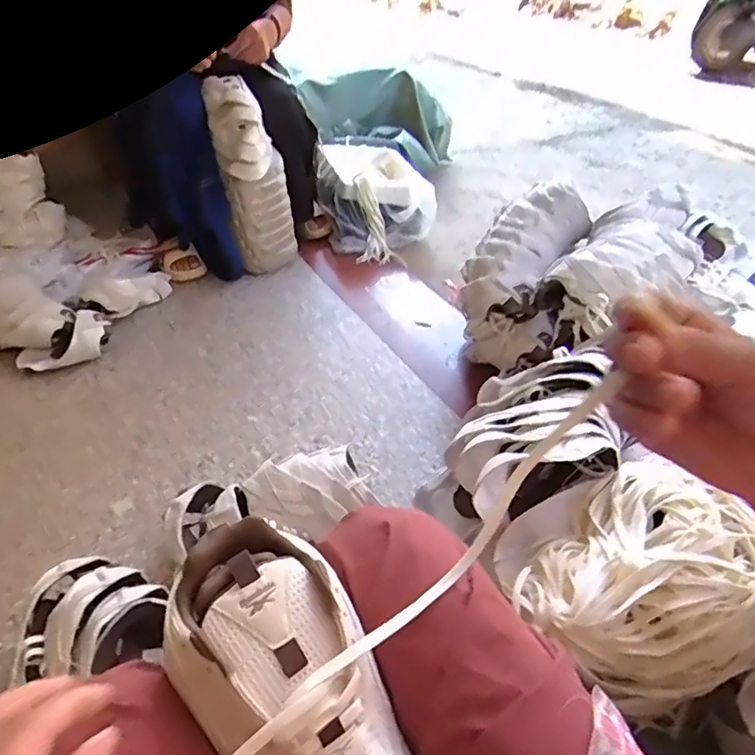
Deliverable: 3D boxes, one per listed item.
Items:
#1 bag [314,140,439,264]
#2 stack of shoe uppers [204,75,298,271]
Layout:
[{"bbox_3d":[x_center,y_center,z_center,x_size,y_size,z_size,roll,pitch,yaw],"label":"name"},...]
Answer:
[{"bbox_3d":[-0.032,-0.555,1.699,0.309,0.192,0.483,-15,45,-16],"label":"bag"},{"bbox_3d":[-0.306,-0.468,1.384,0.171,0.460,0.192,-9,43,-9],"label":"stack of shoe uppers"}]

